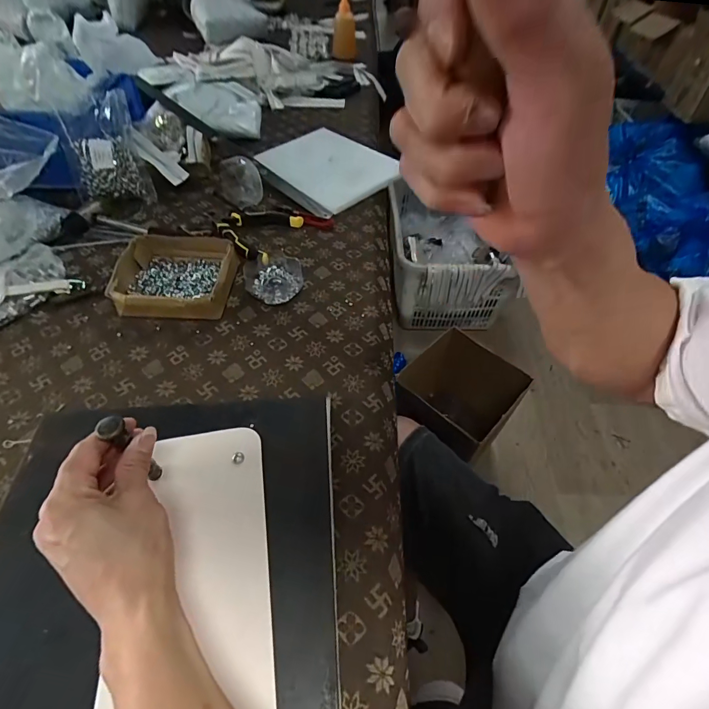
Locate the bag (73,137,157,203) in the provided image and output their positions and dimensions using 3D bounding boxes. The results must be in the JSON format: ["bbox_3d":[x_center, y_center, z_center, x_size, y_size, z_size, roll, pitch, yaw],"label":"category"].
[{"bbox_3d":[-0.383,-0.294,0.634,0.100,0.088,0.024,-13,36,-27],"label":"bag"}]

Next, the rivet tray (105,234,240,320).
[{"bbox_3d":[-0.239,-0.109,0.535,0.148,0.038,0.140,0,52,-3],"label":"rivet tray"}]

